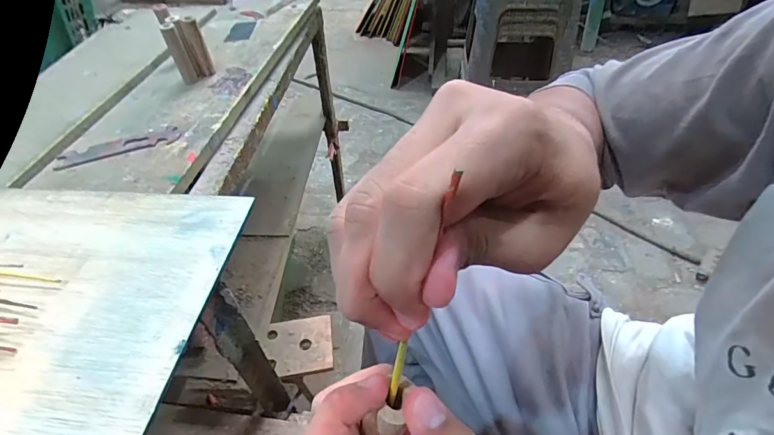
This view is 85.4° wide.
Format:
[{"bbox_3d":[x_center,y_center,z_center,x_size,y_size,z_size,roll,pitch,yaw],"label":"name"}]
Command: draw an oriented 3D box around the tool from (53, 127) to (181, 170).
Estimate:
[{"bbox_3d":[-0.313,-0.082,0.490,0.137,0.004,0.034,-13,45,-11],"label":"tool"}]

